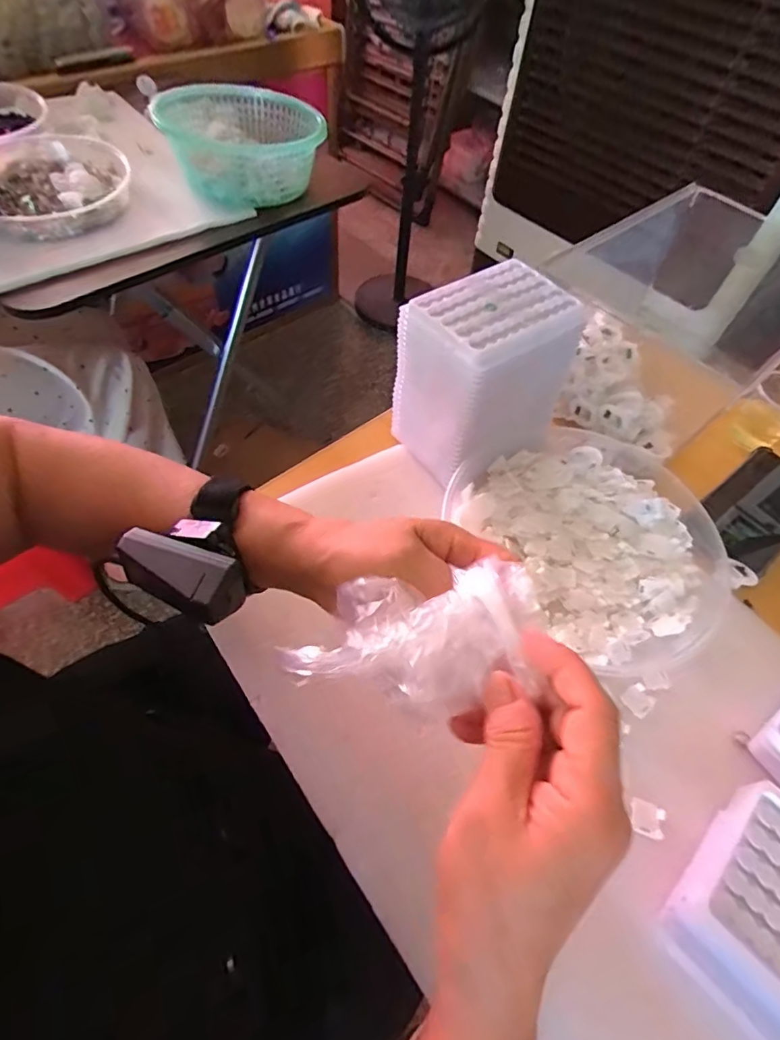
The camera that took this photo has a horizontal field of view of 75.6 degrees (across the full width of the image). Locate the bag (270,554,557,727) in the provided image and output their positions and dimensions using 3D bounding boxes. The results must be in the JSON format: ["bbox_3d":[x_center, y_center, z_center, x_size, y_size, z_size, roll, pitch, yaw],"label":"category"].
[{"bbox_3d":[0.010,0.060,0.240,0.118,0.028,0.064,-3,59,-6],"label":"bag"}]

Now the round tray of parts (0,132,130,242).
[{"bbox_3d":[-0.472,-0.462,0.693,0.209,0.041,0.222,2,59,-3],"label":"round tray of parts"}]

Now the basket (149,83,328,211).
[{"bbox_3d":[-0.217,-0.556,0.749,0.223,0.080,0.198,-15,60,-13],"label":"basket"}]

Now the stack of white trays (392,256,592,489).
[{"bbox_3d":[0.085,-0.125,0.451,0.124,0.140,0.110,-27,64,-19],"label":"stack of white trays"}]

